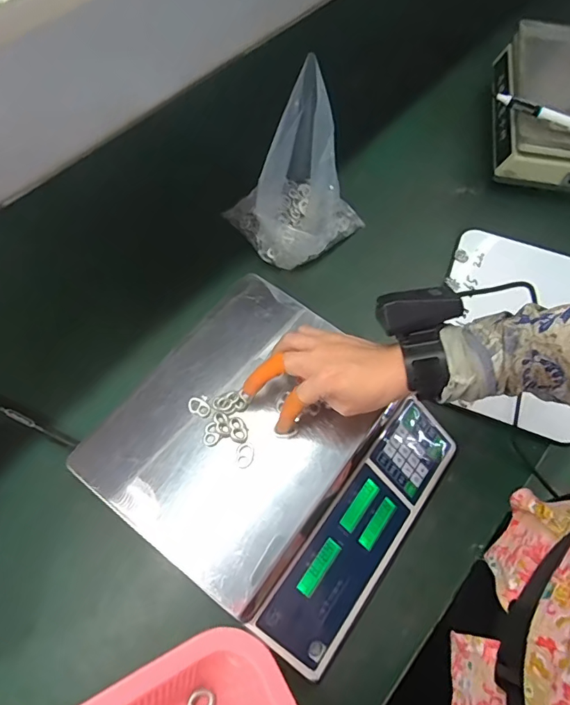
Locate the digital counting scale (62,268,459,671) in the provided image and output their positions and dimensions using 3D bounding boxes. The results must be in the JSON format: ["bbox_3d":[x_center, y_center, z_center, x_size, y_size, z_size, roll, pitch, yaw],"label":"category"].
[{"bbox_3d":[-0.004,0.106,0.495,0.309,0.085,0.286,36,69,13],"label":"digital counting scale"}]

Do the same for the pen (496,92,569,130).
[{"bbox_3d":[0.387,-0.346,0.682,0.157,0.019,0.021,25,67,9],"label":"pen"}]

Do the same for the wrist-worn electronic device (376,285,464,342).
[{"bbox_3d":[0.117,-0.037,0.410,0.071,0.023,0.035,-9,66,-6],"label":"wrist-worn electronic device"}]

